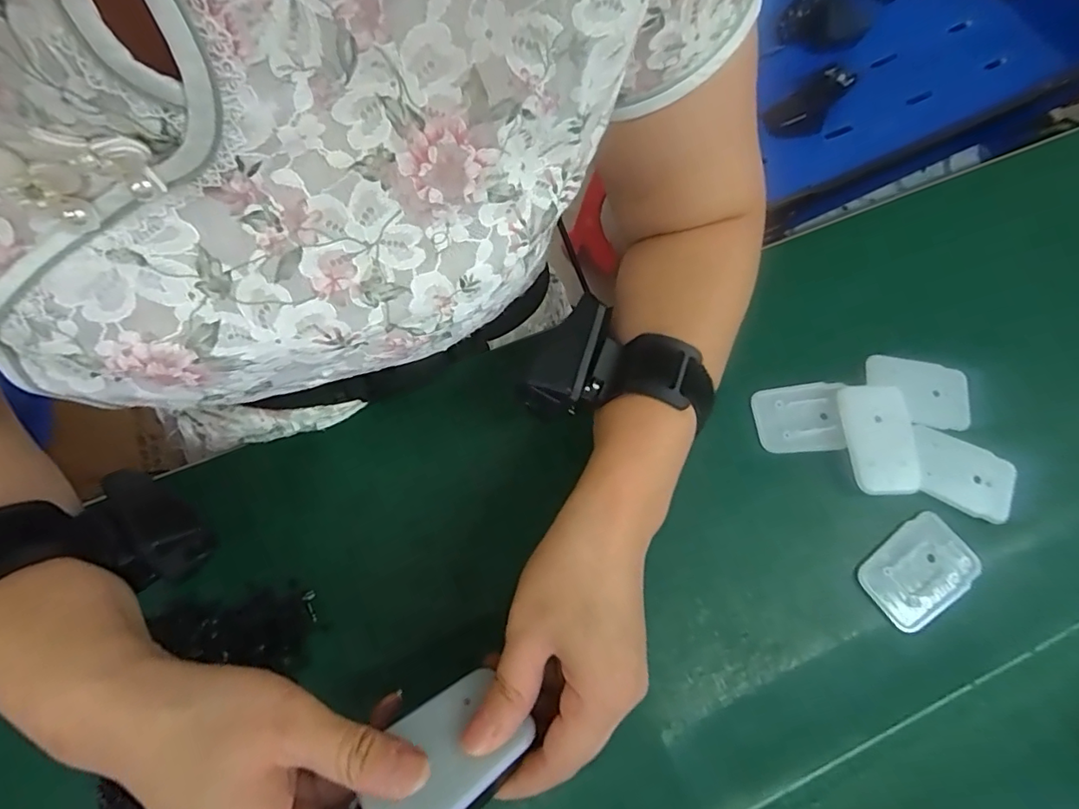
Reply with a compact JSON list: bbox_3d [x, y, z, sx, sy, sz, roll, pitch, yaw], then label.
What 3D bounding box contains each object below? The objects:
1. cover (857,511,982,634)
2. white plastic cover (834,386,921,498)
[{"bbox_3d":[0.224,0.097,0.303,0.067,0.005,0.044,-32,75,-9],"label":"cover"},{"bbox_3d":[0.214,0.022,0.323,0.039,0.012,0.069,-1,73,0],"label":"white plastic cover"}]

